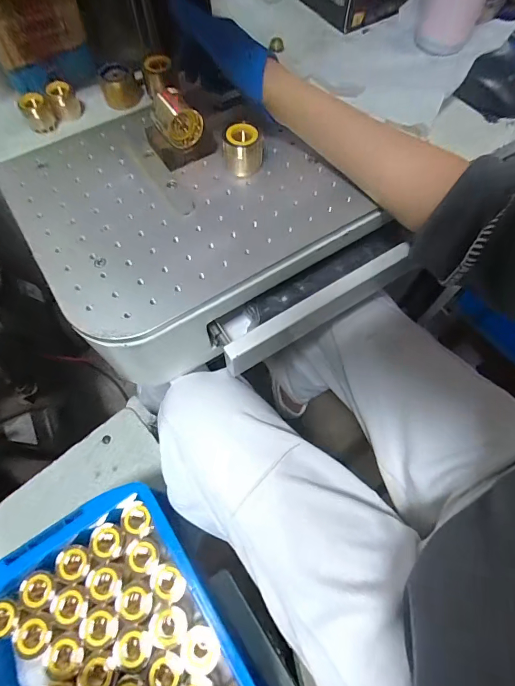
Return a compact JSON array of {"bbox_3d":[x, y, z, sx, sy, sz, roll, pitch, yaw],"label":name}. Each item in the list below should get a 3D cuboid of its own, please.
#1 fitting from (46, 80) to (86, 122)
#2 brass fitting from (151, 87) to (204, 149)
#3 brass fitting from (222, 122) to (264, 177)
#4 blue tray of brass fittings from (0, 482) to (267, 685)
[{"bbox_3d":[-0.223,-0.279,0.430,0.031,0.039,0.024,-16,67,-7],"label":"fitting"},{"bbox_3d":[-0.082,-0.227,0.373,0.043,0.044,0.042,-21,68,-9],"label":"brass fitting"},{"bbox_3d":[-0.015,-0.199,0.381,0.040,0.038,0.032,-17,67,-7],"label":"brass fitting"},{"bbox_3d":[-0.141,0.361,0.385,0.249,0.069,0.351,-32,70,-14],"label":"blue tray of brass fittings"}]

